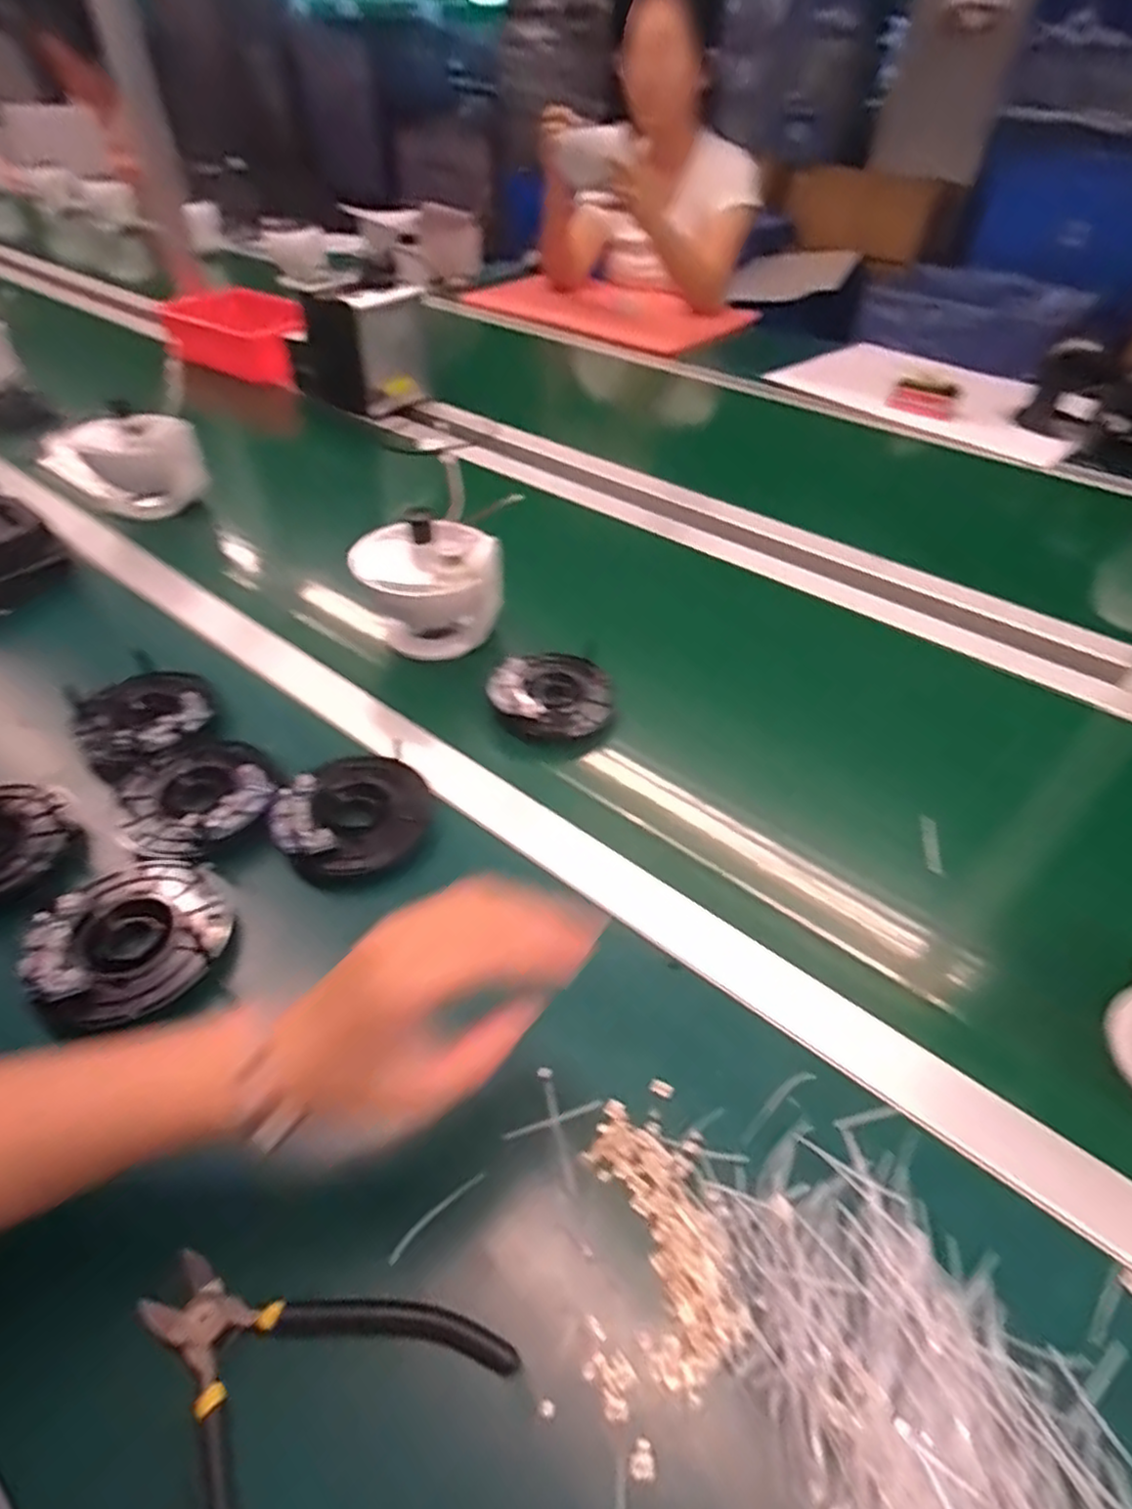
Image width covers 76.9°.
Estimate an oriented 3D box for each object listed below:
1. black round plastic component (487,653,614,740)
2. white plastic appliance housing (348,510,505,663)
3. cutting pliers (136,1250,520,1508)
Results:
[{"bbox_3d":[-0.014,-0.050,0.586,0.096,0.035,0.090,3,46,-3],"label":"black round plastic component"},{"bbox_3d":[-0.125,-0.151,0.623,0.115,0.107,0.101,-13,49,-18],"label":"white plastic appliance housing"},{"bbox_3d":[-0.110,0.254,0.279,0.136,0.014,0.120,27,49,19],"label":"cutting pliers"}]

